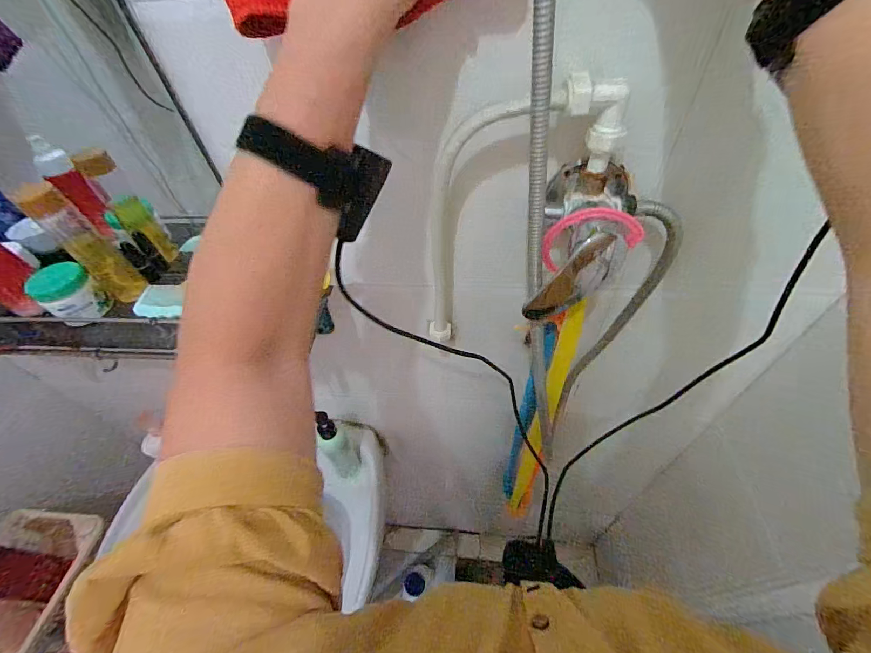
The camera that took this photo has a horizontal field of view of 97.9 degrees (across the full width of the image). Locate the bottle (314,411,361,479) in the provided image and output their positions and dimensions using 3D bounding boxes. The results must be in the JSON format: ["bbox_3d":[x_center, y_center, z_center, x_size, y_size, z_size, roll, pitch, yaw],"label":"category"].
[{"bbox_3d":[-0.183,0.217,0.713,0.070,0.218,0.064,-28,53,-18],"label":"bottle"}]

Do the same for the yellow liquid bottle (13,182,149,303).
[{"bbox_3d":[-0.411,-0.090,0.459,0.041,0.151,0.034,-36,56,-23],"label":"yellow liquid bottle"}]

